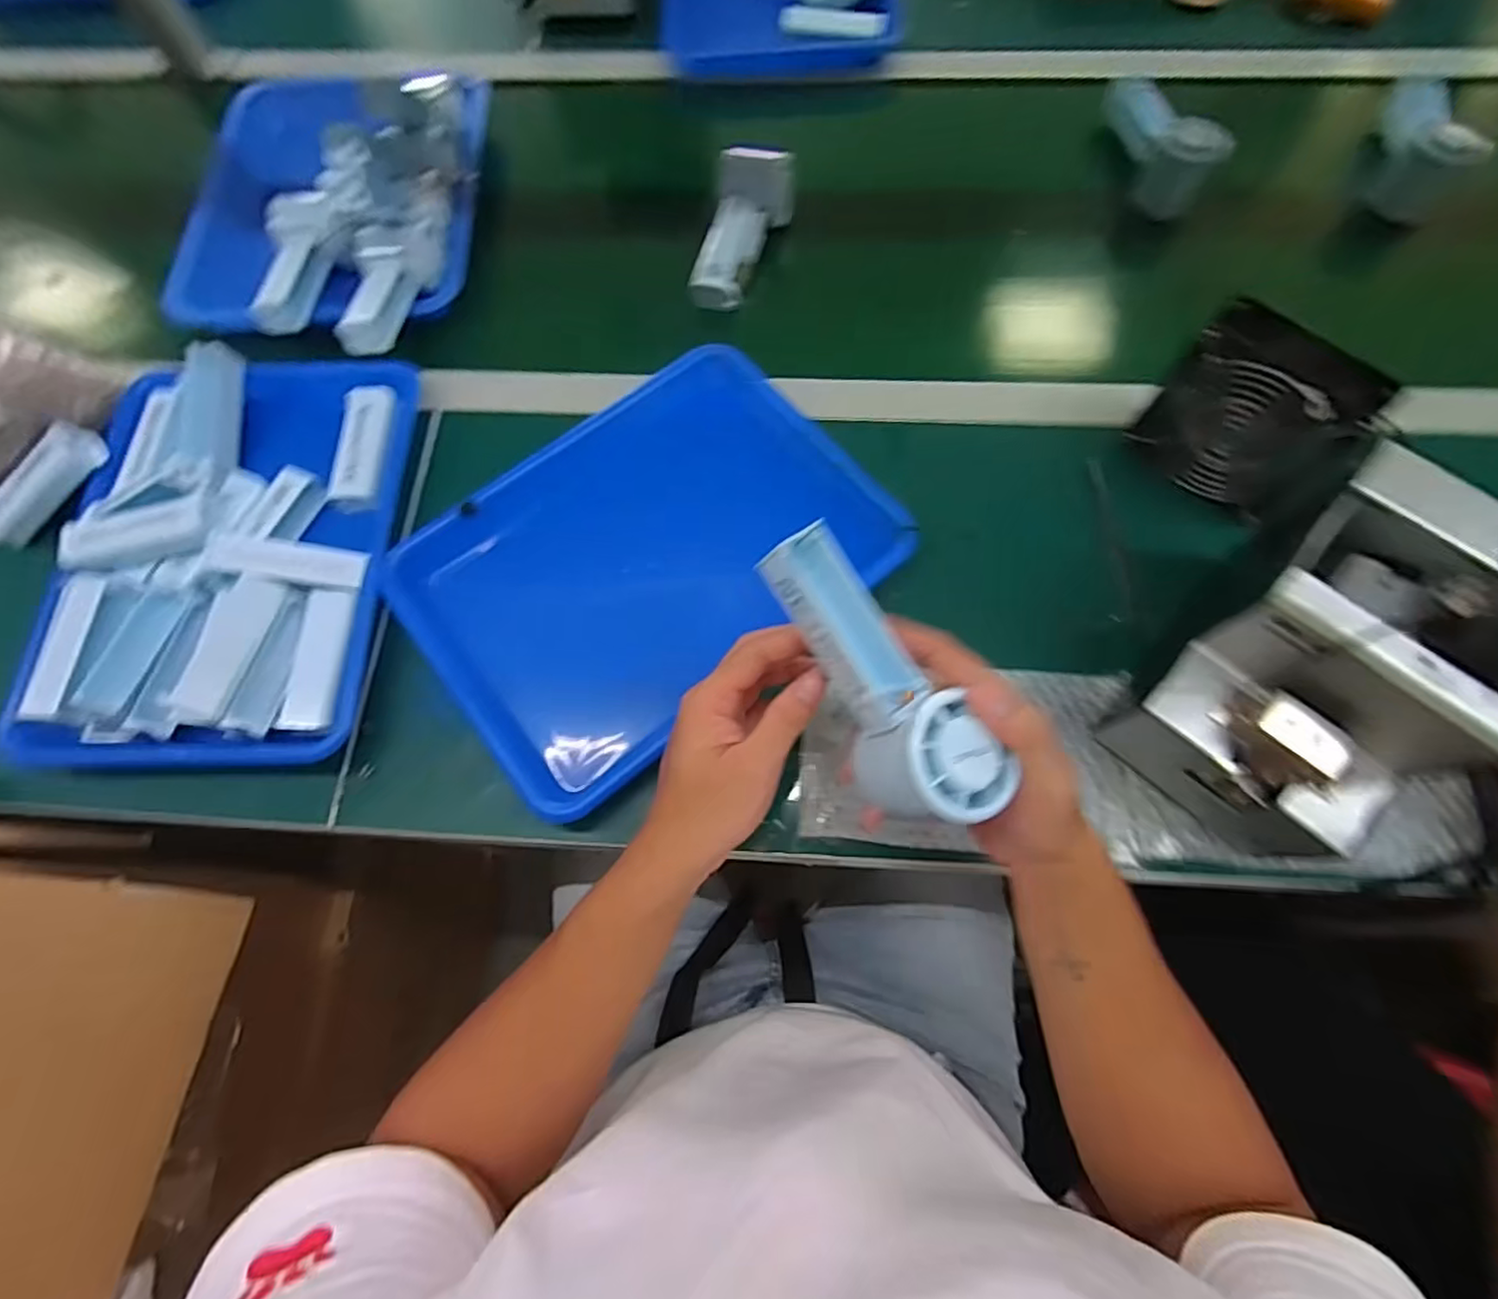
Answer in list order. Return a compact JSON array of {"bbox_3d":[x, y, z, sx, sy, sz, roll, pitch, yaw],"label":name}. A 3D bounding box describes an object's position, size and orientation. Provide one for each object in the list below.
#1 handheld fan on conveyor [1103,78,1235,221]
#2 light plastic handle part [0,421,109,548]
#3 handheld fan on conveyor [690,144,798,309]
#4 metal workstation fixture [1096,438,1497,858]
[{"bbox_3d":[0.380,-0.474,0.625,0.041,0.070,0.155,-14,70,-3],"label":"handheld fan on conveyor"},{"bbox_3d":[-0.552,-0.124,0.516,0.109,0.029,0.028,-42,73,6],"label":"light plastic handle part"},{"bbox_3d":[-0.009,-0.378,0.594,0.064,0.050,0.148,15,71,8],"label":"handheld fan on conveyor"},{"bbox_3d":[0.329,0.019,0.387,0.131,0.157,0.162,40,76,15],"label":"metal workstation fixture"}]

